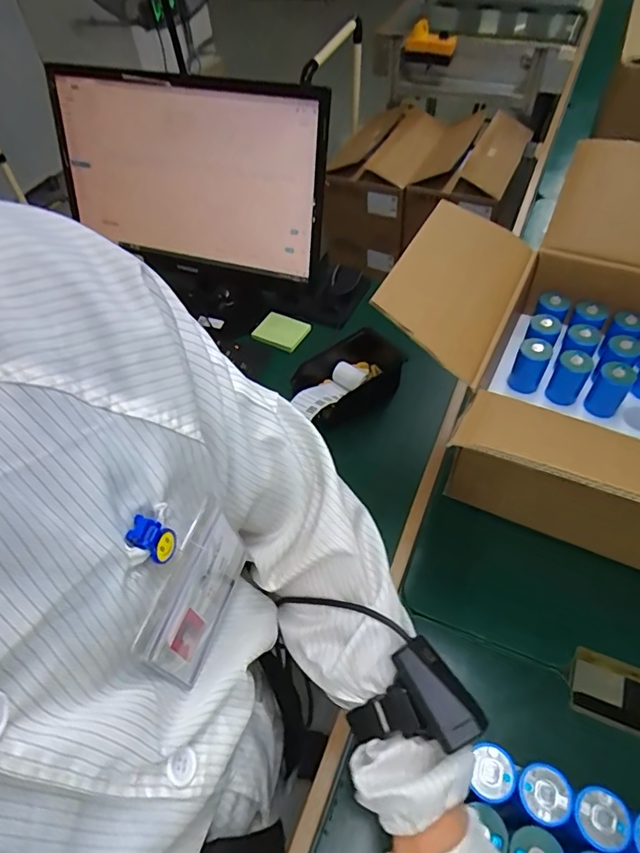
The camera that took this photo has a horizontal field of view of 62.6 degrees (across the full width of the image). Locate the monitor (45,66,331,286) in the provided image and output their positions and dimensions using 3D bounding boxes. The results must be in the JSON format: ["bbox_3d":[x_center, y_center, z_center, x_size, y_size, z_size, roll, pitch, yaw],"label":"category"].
[{"bbox_3d":[-0.213,-0.384,0.833,0.466,0.283,0.051,14,35,13],"label":"monitor"}]

